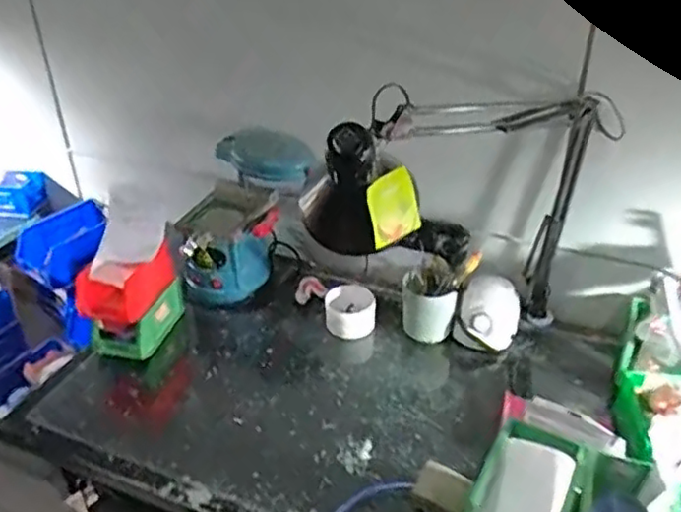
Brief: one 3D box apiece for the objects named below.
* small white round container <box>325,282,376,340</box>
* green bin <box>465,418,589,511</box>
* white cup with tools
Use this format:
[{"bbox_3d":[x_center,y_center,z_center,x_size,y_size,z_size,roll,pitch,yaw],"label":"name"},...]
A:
[{"bbox_3d":[0.019,0.108,1.227,0.093,0.082,0.085,-1,33,0],"label":"small white round container"},{"bbox_3d":[0.222,0.285,0.771,0.106,0.091,0.173,19,38,27],"label":"green bin"},{"bbox_3d":[0.180,0.070,1.198,0.125,0.166,0.119,-1,33,0],"label":"white cup with tools"}]

